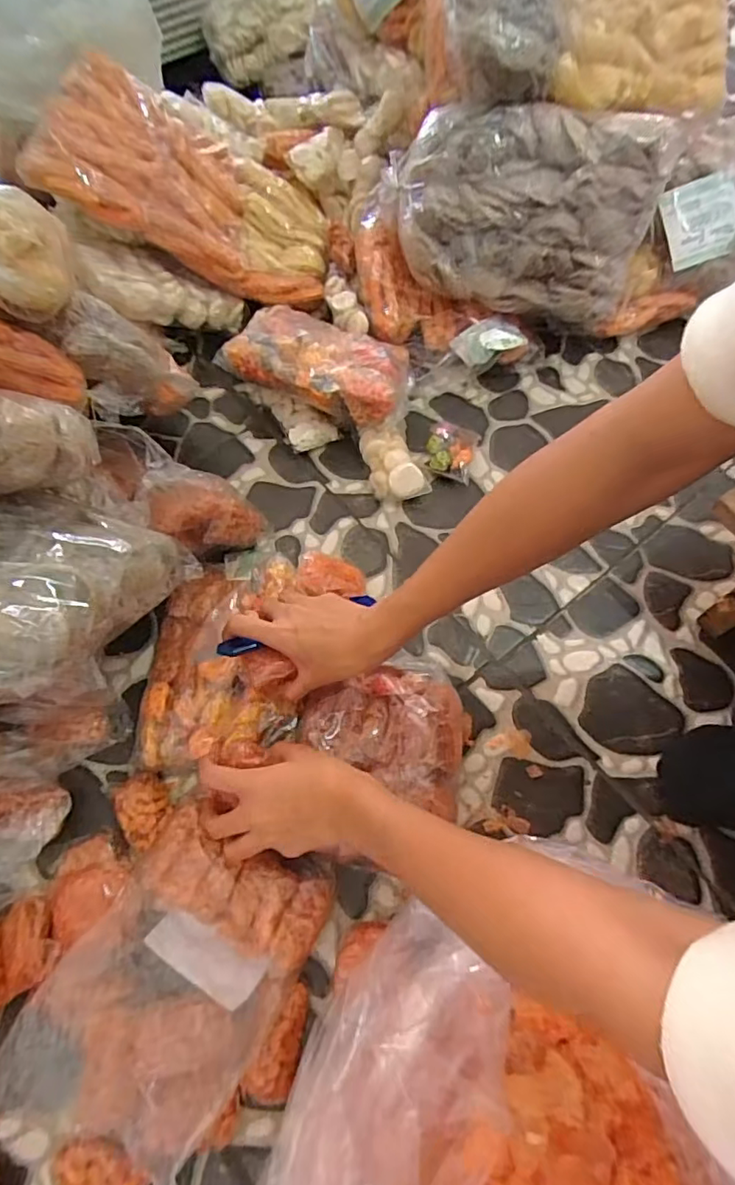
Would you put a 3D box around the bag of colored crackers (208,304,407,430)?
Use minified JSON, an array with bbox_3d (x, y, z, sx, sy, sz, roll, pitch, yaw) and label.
[{"bbox_3d":[-0.053,-0.286,0.660,0.220,0.053,0.141,18,66,9],"label":"bag of colored crackers"}]

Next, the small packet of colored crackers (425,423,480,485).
[{"bbox_3d":[0.097,-0.168,0.655,0.059,0.024,0.073,15,65,7],"label":"small packet of colored crackers"}]

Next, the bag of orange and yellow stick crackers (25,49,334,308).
[{"bbox_3d":[-0.212,-0.487,0.714,0.359,0.100,0.170,14,86,-31],"label":"bag of orange and yellow stick crackers"}]

